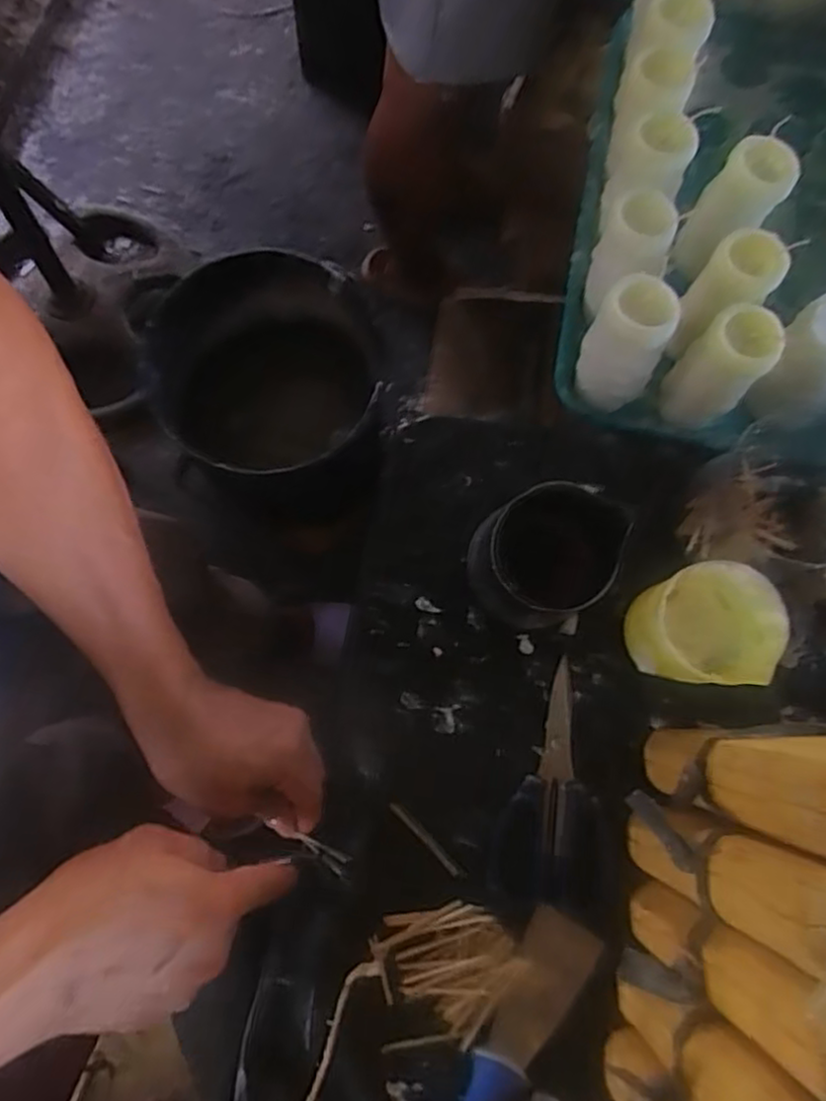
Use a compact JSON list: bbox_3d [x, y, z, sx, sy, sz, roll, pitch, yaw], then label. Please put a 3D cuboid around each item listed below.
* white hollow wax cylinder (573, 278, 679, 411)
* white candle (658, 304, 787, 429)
[{"bbox_3d":[0.160,-0.156,0.548,0.056,0.108,0.054,17,75,3],"label":"white hollow wax cylinder"},{"bbox_3d":[0.228,-0.134,0.537,0.053,0.105,0.050,1,75,-2],"label":"white candle"}]

